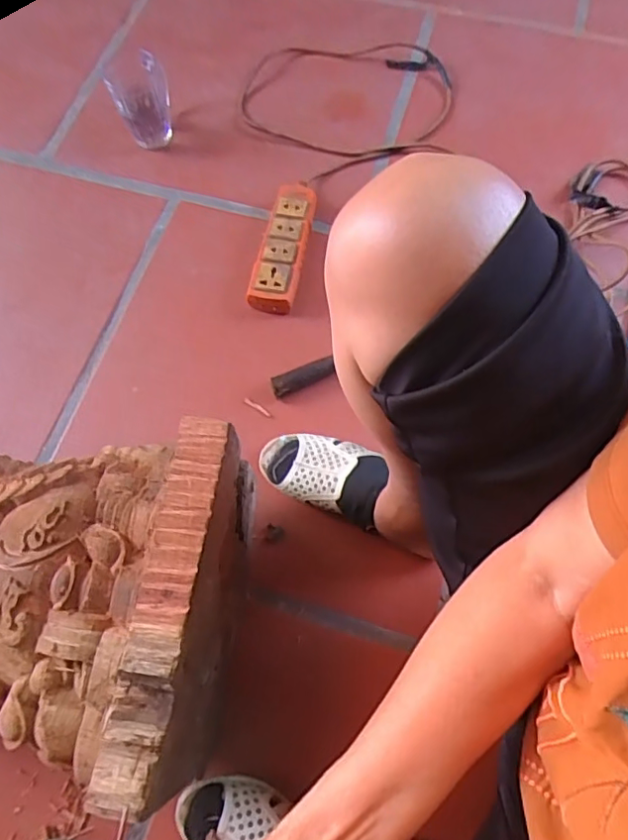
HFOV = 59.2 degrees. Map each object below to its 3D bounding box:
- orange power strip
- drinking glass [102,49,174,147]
[{"bbox_3d":[-0.041,-0.244,0.787,0.064,0.045,0.208,10,69,5],"label":"orange power strip"},{"bbox_3d":[-0.262,-0.487,0.848,0.084,0.117,0.068,-15,69,-5],"label":"drinking glass"}]

